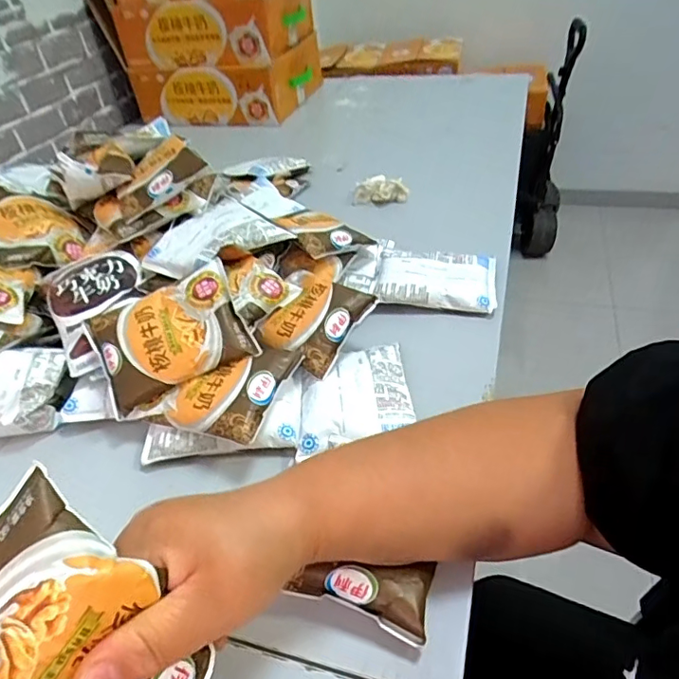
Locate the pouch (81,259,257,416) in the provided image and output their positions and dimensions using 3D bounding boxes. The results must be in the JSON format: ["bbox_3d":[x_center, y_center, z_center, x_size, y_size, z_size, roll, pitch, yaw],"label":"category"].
[{"bbox_3d":[-0.147,-0.008,0.456,0.123,0.022,0.103,-24,69,-5],"label":"pouch"}]

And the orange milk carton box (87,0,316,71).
[{"bbox_3d":[-0.254,-0.619,1.039,0.343,0.111,0.228,12,44,20],"label":"orange milk carton box"}]

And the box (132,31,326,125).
[{"bbox_3d":[-0.220,-0.546,1.118,0.316,0.103,0.268,8,43,17],"label":"box"}]

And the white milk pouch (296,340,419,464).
[{"bbox_3d":[0.011,0.043,0.449,0.093,0.017,0.112,-7,40,-1],"label":"white milk pouch"}]

